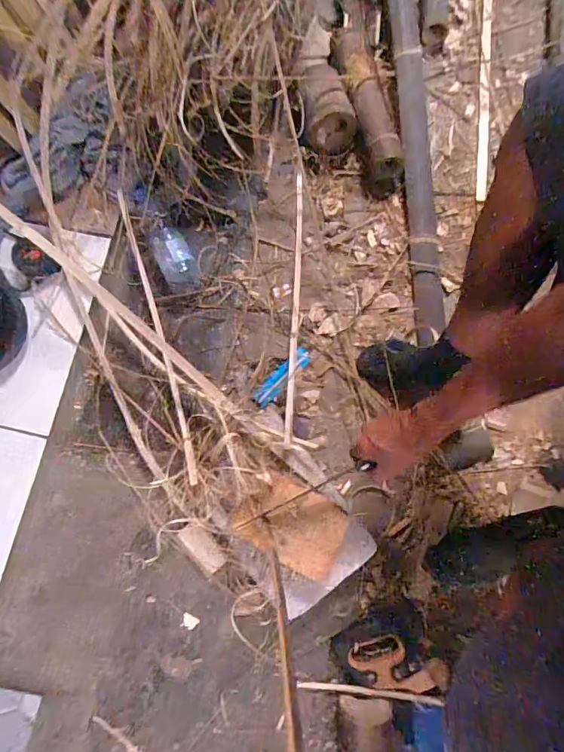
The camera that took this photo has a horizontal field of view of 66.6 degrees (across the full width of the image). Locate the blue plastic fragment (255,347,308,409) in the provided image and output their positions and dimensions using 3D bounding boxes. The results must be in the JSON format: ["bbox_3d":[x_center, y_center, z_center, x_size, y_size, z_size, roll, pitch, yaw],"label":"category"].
[{"bbox_3d":[0.001,0.001,0.840,0.138,0.013,0.037,-44,82,-7],"label":"blue plastic fragment"}]

